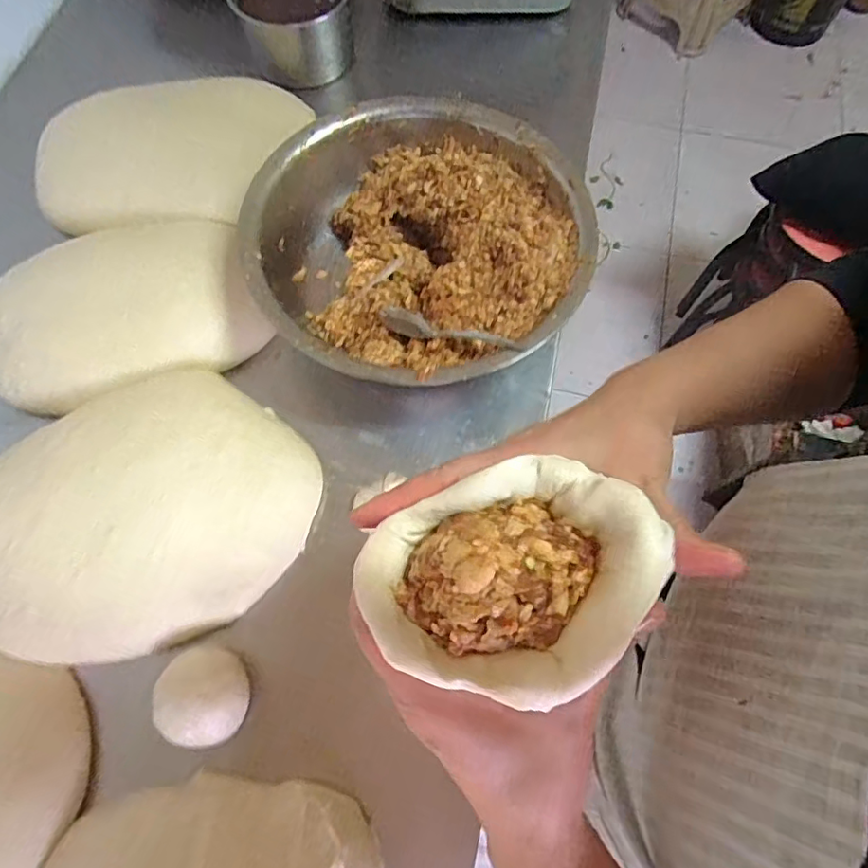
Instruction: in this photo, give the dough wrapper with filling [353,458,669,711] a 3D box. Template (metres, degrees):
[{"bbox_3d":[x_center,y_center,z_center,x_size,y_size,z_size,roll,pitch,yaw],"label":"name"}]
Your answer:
[{"bbox_3d":[0.030,0.057,0.224,0.114,0.033,0.086,-22,71,-8],"label":"dough wrapper with filling"}]

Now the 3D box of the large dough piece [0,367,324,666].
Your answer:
[{"bbox_3d":[-0.271,0.077,0.518,0.310,0.053,0.246,-39,74,-13],"label":"large dough piece"}]

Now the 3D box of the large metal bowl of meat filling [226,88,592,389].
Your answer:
[{"bbox_3d":[-0.012,-0.197,0.595,0.333,0.103,0.340,0,69,0],"label":"large metal bowl of meat filling"}]

